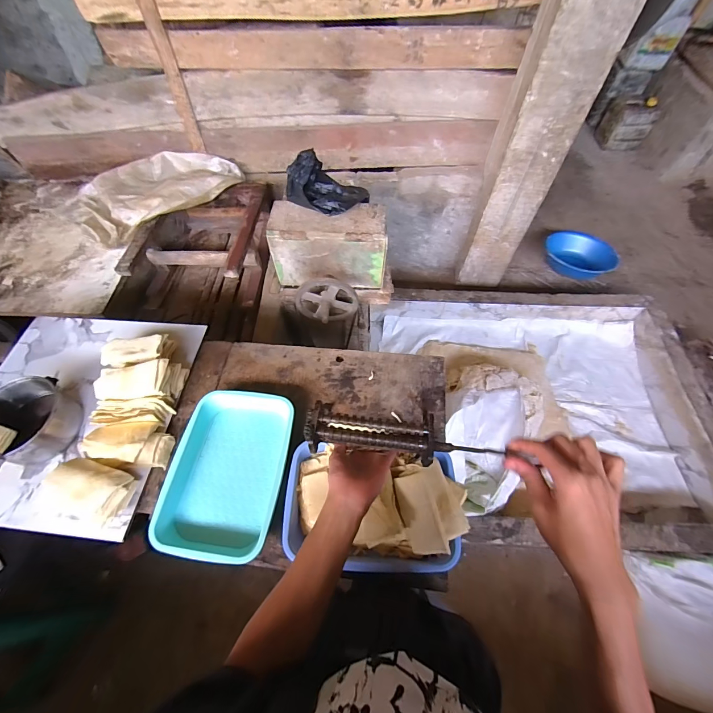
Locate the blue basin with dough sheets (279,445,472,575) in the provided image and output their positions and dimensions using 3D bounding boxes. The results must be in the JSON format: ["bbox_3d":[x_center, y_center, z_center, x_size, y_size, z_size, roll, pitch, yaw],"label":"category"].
[{"bbox_3d":[0.033,0.268,0.607,0.321,0.086,0.206,3,60,1],"label":"blue basin with dough sheets"}]

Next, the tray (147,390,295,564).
[{"bbox_3d":[-0.251,0.219,0.669,0.219,0.054,0.313,6,60,3],"label":"tray"}]

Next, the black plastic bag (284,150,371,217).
[{"bbox_3d":[-0.089,-0.508,0.984,0.208,0.095,0.189,36,66,18],"label":"black plastic bag"}]

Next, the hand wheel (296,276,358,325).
[{"bbox_3d":[-0.099,-0.147,1.063,0.194,0.189,0.094,-18,56,31],"label":"hand wheel"}]

